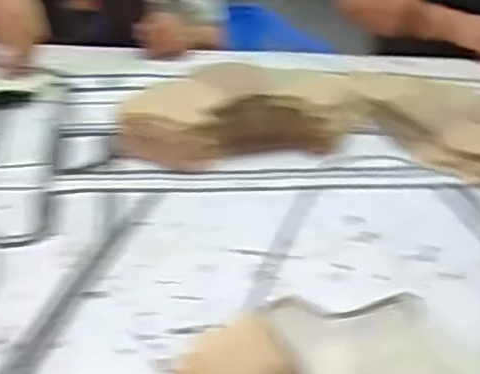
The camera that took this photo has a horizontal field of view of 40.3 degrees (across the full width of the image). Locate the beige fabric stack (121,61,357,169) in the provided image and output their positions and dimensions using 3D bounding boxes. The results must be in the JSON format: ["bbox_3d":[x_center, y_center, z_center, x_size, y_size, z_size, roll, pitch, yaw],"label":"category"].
[{"bbox_3d":[0.016,-0.110,0.904,0.349,0.084,0.149,-5,33,-15],"label":"beige fabric stack"}]

